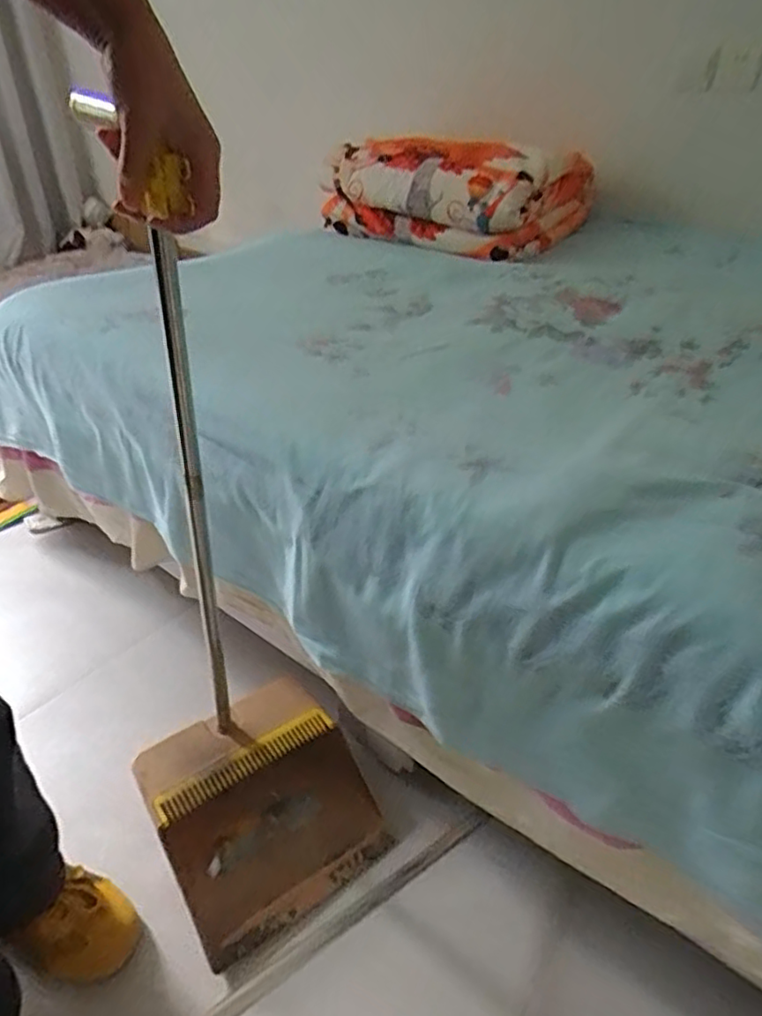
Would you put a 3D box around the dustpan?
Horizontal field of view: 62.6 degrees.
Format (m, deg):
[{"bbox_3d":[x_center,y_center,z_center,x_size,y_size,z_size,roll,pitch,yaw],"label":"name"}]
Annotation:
[{"bbox_3d":[-0.127,0.114,0.642,0.265,0.836,0.236,-19,38,-27],"label":"dustpan"}]

